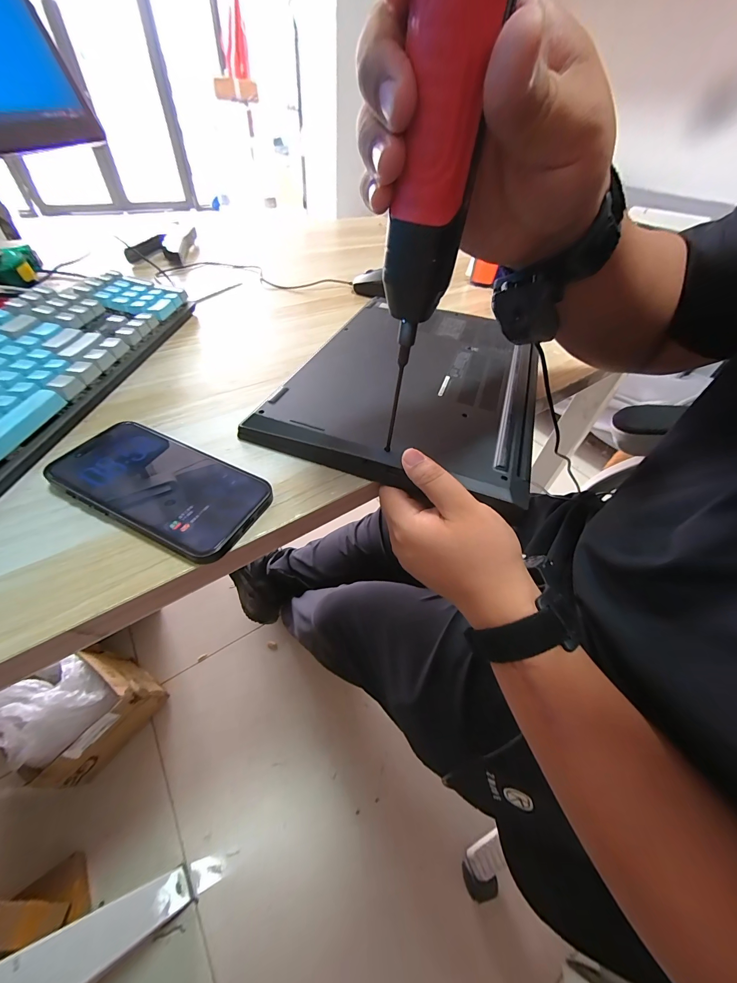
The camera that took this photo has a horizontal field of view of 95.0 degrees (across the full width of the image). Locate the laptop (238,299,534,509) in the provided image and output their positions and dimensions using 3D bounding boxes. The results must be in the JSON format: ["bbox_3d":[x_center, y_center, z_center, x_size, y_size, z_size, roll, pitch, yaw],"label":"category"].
[{"bbox_3d":[0.052,-0.120,0.352,0.224,0.029,0.291,17,49,10],"label":"laptop"}]

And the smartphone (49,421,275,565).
[{"bbox_3d":[-0.148,-0.005,0.242,0.145,0.013,0.073,22,50,13],"label":"smartphone"}]

